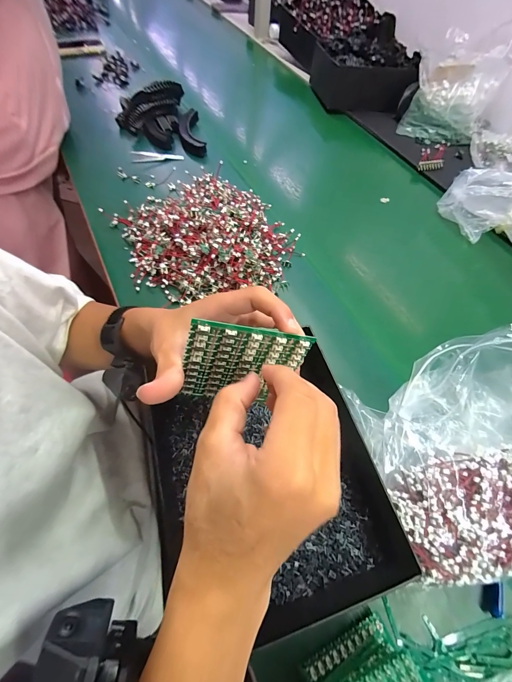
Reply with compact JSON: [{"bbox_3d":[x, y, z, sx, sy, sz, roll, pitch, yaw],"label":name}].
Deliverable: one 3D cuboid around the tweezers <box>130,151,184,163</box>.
[{"bbox_3d":[-0.203,-0.376,0.593,0.105,0.006,0.028,1,60,-3],"label":"tweezers"}]

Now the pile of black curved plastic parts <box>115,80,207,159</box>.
[{"bbox_3d":[-0.208,-0.474,0.618,0.166,0.057,0.205,-11,61,-10],"label":"pile of black curved plastic parts"}]

